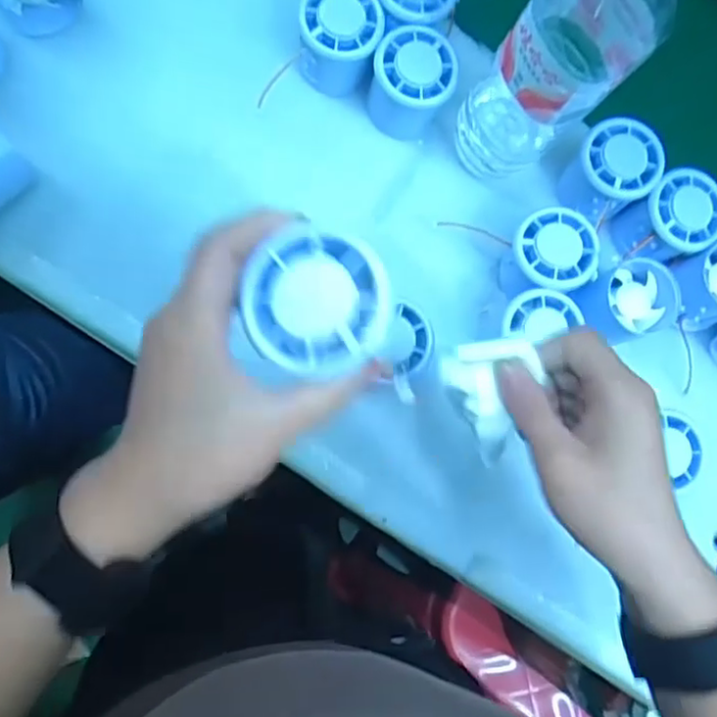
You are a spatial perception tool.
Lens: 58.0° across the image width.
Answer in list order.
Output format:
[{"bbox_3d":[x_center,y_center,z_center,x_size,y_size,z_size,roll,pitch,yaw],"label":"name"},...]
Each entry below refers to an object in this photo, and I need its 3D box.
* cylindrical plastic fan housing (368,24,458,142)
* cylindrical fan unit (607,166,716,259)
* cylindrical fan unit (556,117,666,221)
[{"bbox_3d":[0.035,-0.189,0.448,0.052,0.063,0.049,15,81,-6],"label":"cylindrical plastic fan housing"},{"bbox_3d":[0.219,-0.098,0.461,0.057,0.051,0.054,1,83,-8],"label":"cylindrical fan unit"},{"bbox_3d":[0.175,-0.131,0.460,0.054,0.058,0.054,1,83,-8],"label":"cylindrical fan unit"}]

